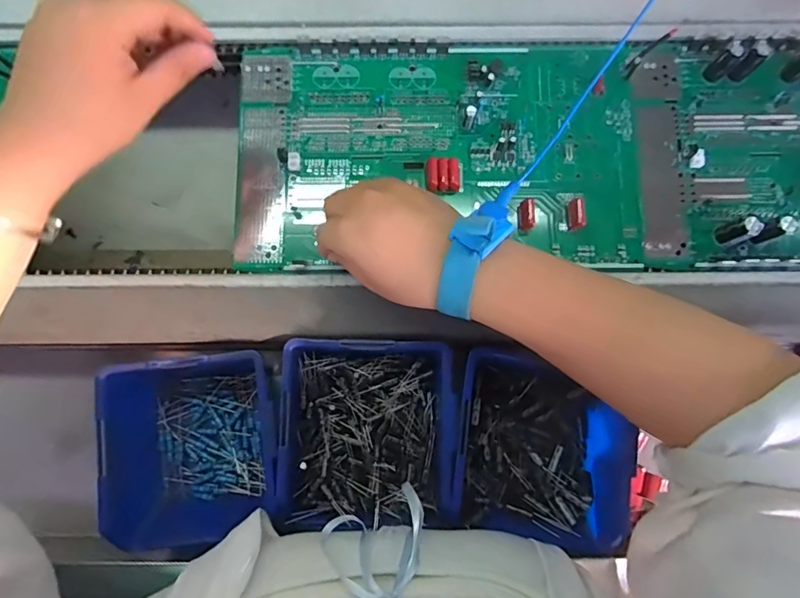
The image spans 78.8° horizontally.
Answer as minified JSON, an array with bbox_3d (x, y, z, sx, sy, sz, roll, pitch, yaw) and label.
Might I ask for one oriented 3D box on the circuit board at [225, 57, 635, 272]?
[{"bbox_3d":[0.031,-0.110,0.377,0.308,0.018,0.175,1,79,0],"label":"circuit board"}]

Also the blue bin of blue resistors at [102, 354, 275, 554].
[{"bbox_3d":[-0.148,0.112,0.365,0.122,0.067,0.138,-5,79,-1],"label":"blue bin of blue resistors"}]

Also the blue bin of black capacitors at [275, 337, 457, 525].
[{"bbox_3d":[-0.022,0.097,0.358,0.123,0.061,0.124,2,79,1],"label":"blue bin of black capacitors"}]

